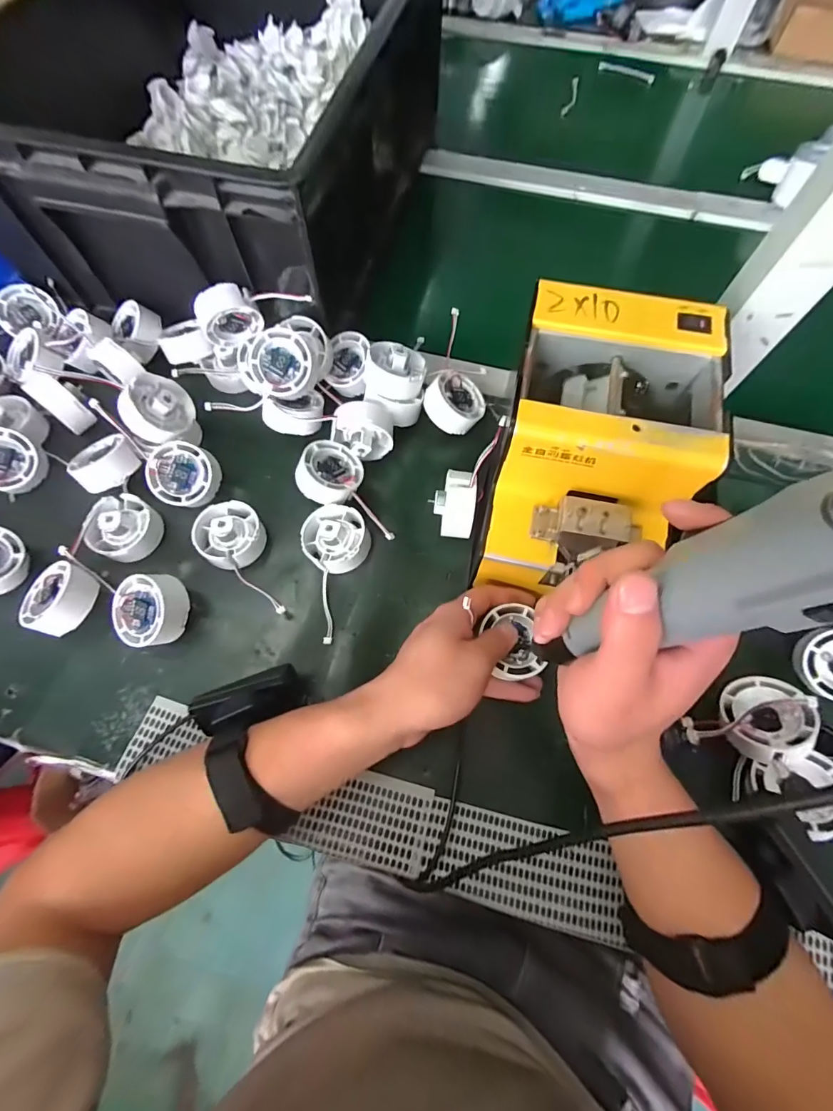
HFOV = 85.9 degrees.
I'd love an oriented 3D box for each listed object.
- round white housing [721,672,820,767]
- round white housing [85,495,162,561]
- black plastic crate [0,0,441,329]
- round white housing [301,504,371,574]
[{"bbox_3d":[0.246,0.114,0.316,0.053,0.026,0.054,-10,48,28],"label":"round white housing"},{"bbox_3d":[-0.253,-0.025,0.384,0.050,0.032,0.053,0,69,0],"label":"round white housing"},{"bbox_3d":[-0.190,-0.470,0.468,0.348,0.168,0.470,15,70,6],"label":"black plastic crate"},{"bbox_3d":[-0.068,-0.017,0.372,0.052,0.023,0.056,0,69,0],"label":"round white housing"}]

